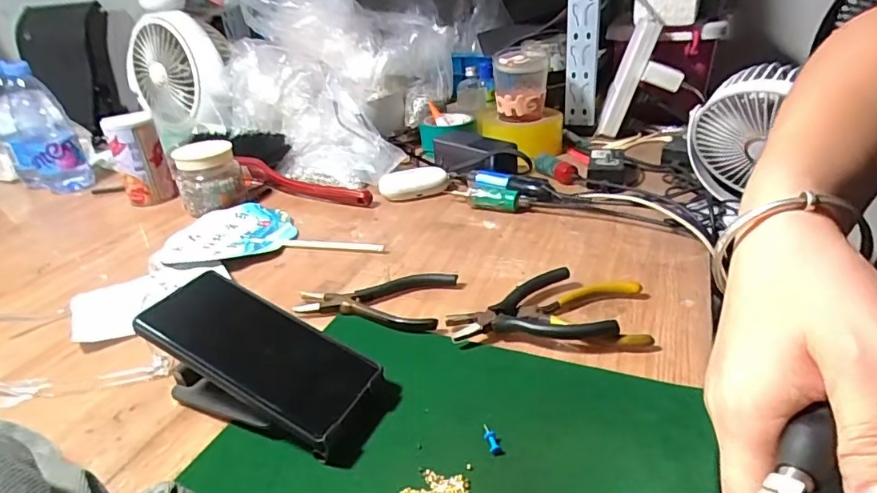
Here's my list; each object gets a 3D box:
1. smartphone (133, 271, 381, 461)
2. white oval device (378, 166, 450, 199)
[{"bbox_3d":[-0.125,0.072,0.368,0.160,0.016,0.074,27,38,15],"label":"smartphone"},{"bbox_3d":[-0.033,-0.086,0.714,0.093,0.029,0.045,-9,29,-6],"label":"white oval device"}]

